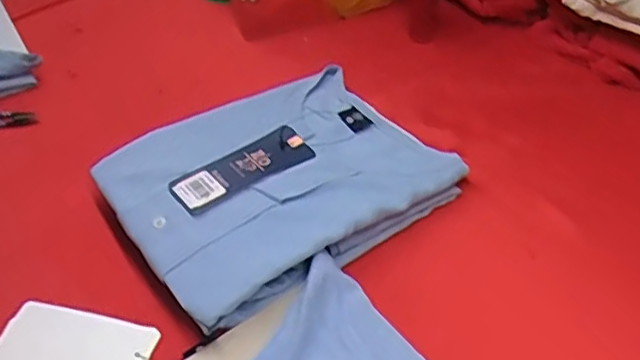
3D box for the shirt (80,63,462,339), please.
[{"bbox_3d":[-0.039,-0.005,0.563,0.255,0.037,0.207,-27,47,-25],"label":"shirt"}]

